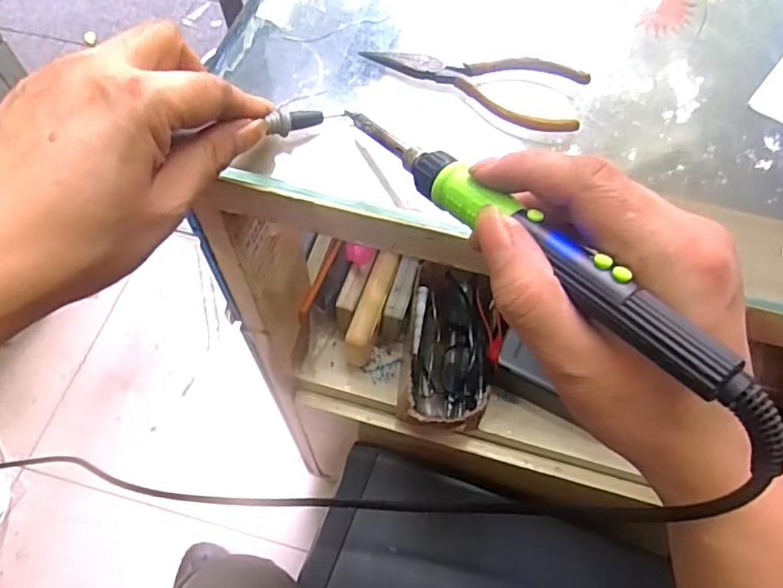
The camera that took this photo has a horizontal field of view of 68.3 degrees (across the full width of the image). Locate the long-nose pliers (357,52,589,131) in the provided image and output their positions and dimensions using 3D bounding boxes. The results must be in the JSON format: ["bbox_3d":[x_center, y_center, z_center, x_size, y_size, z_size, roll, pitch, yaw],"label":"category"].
[{"bbox_3d":[0.047,-0.119,0.327,0.123,0.018,0.036,11,63,5],"label":"long-nose pliers"}]

